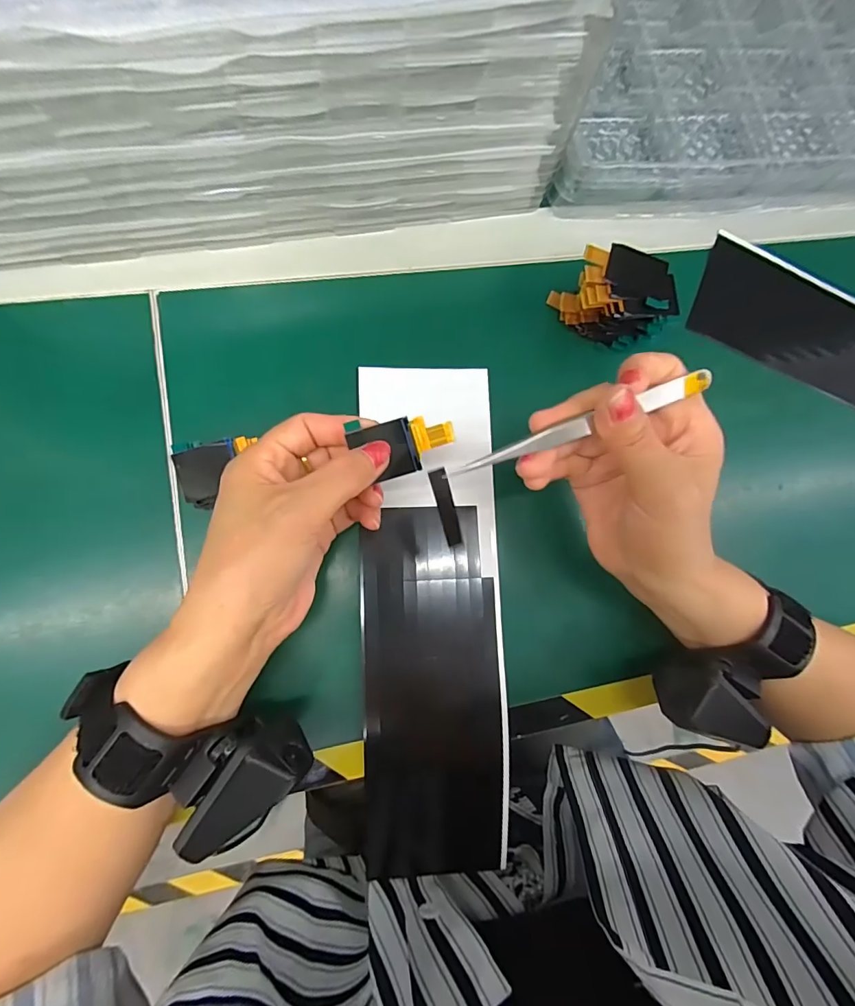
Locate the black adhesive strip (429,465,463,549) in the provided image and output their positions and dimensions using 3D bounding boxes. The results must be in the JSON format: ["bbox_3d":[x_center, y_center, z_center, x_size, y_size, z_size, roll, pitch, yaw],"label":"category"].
[{"bbox_3d":[0.009,0.003,0.207,0.008,0.004,0.039,-19,114,-8],"label":"black adhesive strip"}]

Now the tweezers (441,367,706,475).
[{"bbox_3d":[0.070,-0.035,0.203,0.126,0.007,0.008,-20,86,-5],"label":"tweezers"}]

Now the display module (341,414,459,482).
[{"bbox_3d":[-0.011,-0.028,0.224,0.050,0.004,0.028,-12,101,-3],"label":"display module"}]

